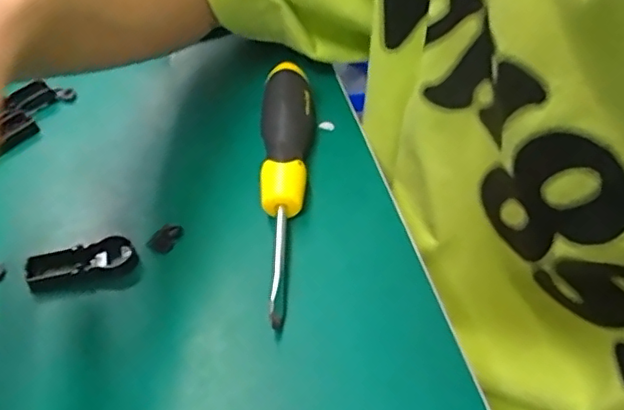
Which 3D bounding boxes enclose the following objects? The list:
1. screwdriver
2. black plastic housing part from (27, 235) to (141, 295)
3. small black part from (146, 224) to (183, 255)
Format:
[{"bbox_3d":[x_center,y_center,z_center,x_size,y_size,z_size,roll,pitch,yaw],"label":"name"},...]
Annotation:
[{"bbox_3d":[-0.014,-0.013,0.329,0.029,0.036,0.168,-2,49,2],"label":"screwdriver"},{"bbox_3d":[-0.120,0.030,0.304,0.052,0.007,0.021,-19,50,-13],"label":"black plastic housing part"},{"bbox_3d":[-0.080,0.018,0.318,0.013,0.006,0.019,25,55,23],"label":"small black part"}]

